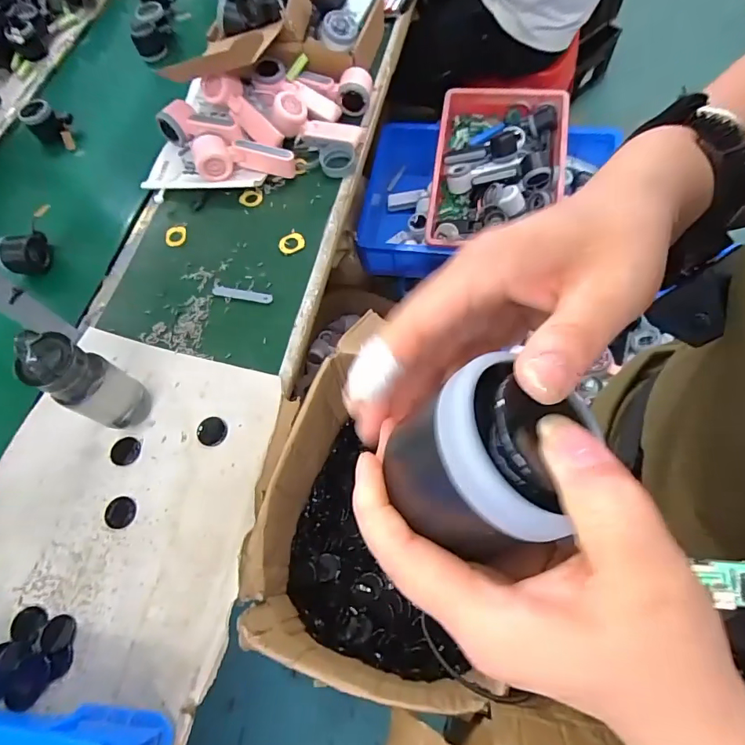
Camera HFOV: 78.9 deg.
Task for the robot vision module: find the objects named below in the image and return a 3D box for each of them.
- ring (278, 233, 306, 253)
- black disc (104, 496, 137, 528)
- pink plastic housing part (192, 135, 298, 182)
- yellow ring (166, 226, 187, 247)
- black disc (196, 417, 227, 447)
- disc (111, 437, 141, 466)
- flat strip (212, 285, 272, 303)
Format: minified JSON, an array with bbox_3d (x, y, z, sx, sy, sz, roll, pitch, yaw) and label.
[{"bbox_3d":[-0.126,-0.204,0.712,0.041,0.007,0.031,-31,66,-8],"label":"ring"},{"bbox_3d":[-0.311,0.172,0.557,0.038,0.004,0.037,-2,65,5],"label":"black disc"},{"bbox_3d":[-0.213,-0.356,0.748,0.163,0.059,0.056,-10,65,1],"label":"pink plastic housing part"},{"bbox_3d":[-0.322,-0.224,0.741,0.030,0.009,0.036,0,65,6],"label":"yellow ring"},{"bbox_3d":[-0.207,0.075,0.584,0.037,0.011,0.041,-39,67,-11],"label":"black disc"},{"bbox_3d":[-0.320,0.102,0.589,0.037,0.006,0.037,-2,65,5],"label":"disc"},{"bbox_3d":[-0.195,-0.117,0.679,0.096,0.004,0.016,11,76,12],"label":"flat strip"}]

